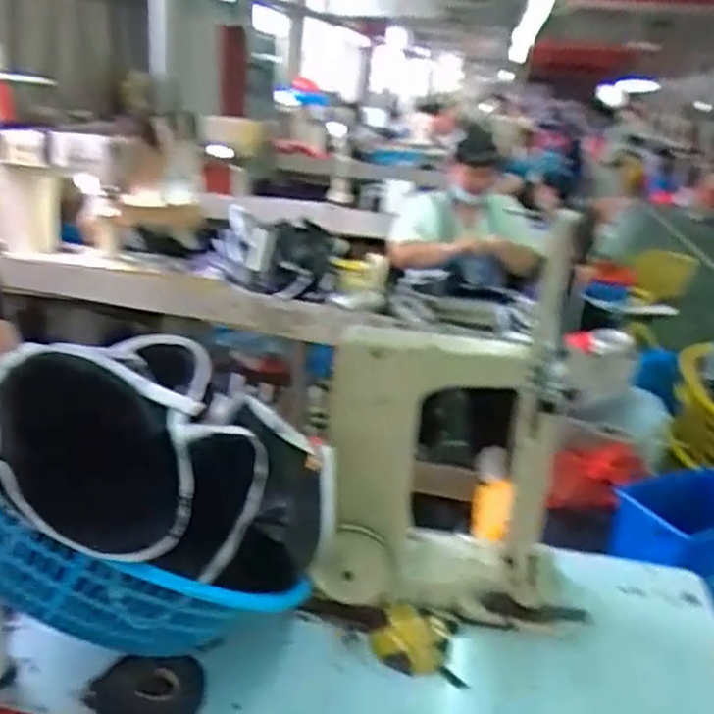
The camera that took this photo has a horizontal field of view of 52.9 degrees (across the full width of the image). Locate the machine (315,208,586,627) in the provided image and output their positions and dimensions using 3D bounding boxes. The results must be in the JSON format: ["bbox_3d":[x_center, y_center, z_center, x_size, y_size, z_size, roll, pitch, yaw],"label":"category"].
[{"bbox_3d":[0.123,0.169,1.020,0.346,0.388,0.147,1,24,1],"label":"machine"}]

